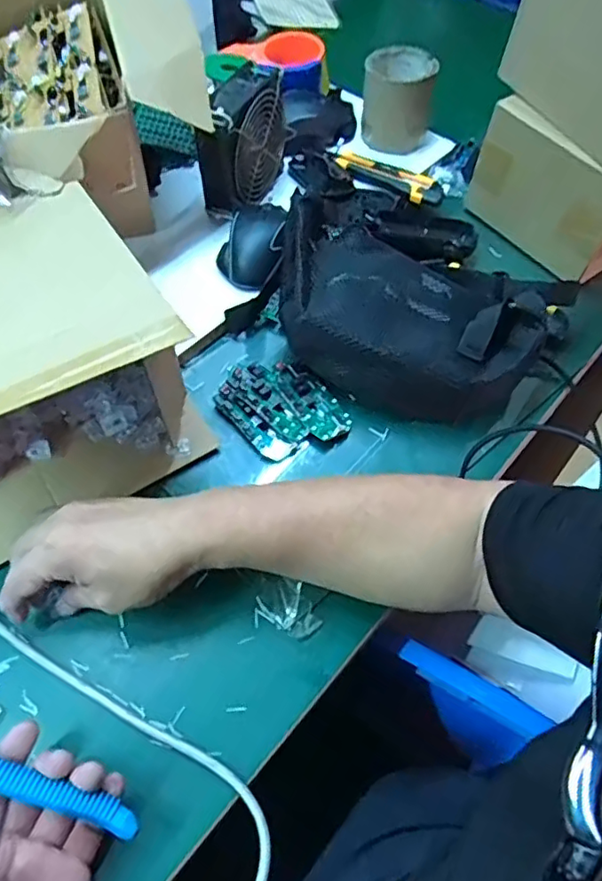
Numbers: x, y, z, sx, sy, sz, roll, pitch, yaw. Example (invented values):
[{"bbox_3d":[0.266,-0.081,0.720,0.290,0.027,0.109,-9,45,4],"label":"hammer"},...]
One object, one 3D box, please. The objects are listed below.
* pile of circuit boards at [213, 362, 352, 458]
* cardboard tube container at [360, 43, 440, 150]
[{"bbox_3d":[-0.017,-0.030,0.552,0.108,0.015,0.083,41,67,19],"label":"pile of circuit boards"},{"bbox_3d":[0.116,-0.413,0.737,0.085,0.090,0.068,14,58,6],"label":"cardboard tube container"}]

